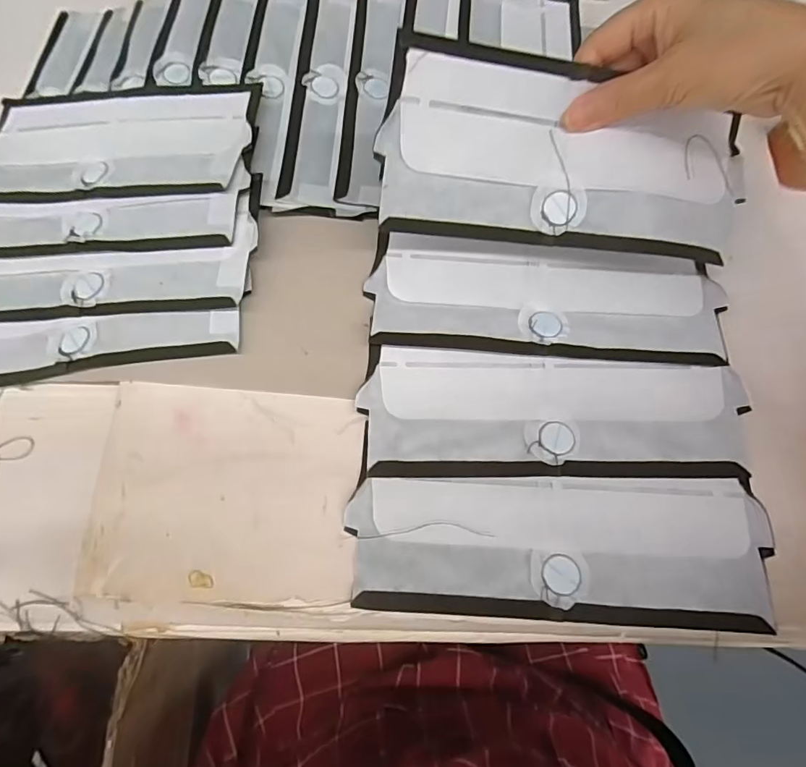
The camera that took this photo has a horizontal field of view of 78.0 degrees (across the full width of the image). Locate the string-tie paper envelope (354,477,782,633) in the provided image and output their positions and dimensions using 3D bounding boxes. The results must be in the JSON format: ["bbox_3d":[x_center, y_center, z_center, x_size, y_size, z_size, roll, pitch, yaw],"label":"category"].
[{"bbox_3d":[0.090,0.094,0.288,0.235,0.008,0.077,4,72,0],"label":"string-tie paper envelope"}]

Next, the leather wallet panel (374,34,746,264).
[{"bbox_3d":[0.103,-0.142,0.313,0.226,0.020,0.101,6,106,-5],"label":"leather wallet panel"}]

